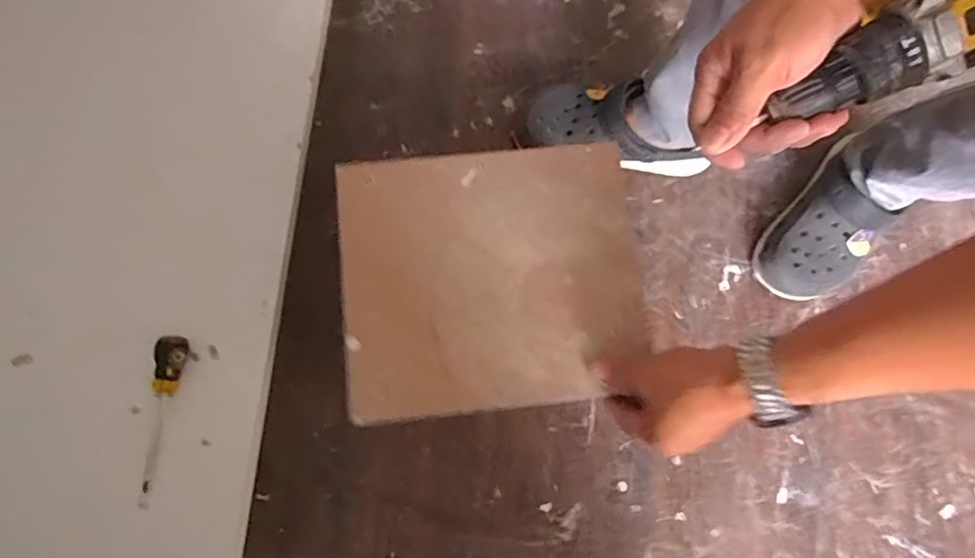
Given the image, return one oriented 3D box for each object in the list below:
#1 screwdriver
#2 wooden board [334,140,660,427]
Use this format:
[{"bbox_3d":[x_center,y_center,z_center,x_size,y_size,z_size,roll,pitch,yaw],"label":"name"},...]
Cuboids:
[{"bbox_3d":[-0.337,0.137,0.598,0.024,0.026,0.155,10,90,2],"label":"screwdriver"},{"bbox_3d":[0.004,-0.005,0.493,0.247,0.013,0.222,-6,78,-2],"label":"wooden board"}]

